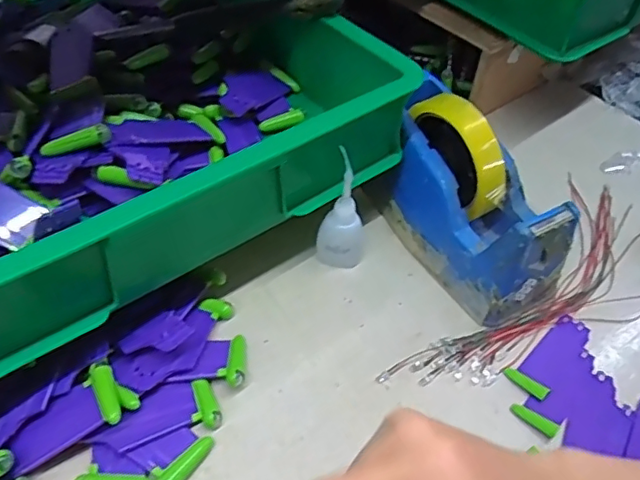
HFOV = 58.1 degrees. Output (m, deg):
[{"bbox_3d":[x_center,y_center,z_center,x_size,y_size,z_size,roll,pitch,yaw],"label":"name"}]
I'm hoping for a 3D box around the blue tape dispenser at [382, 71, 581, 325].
[{"bbox_3d":[0.112,-0.039,0.448,0.070,0.115,0.176,-25,55,-24],"label":"blue tape dispenser"}]

